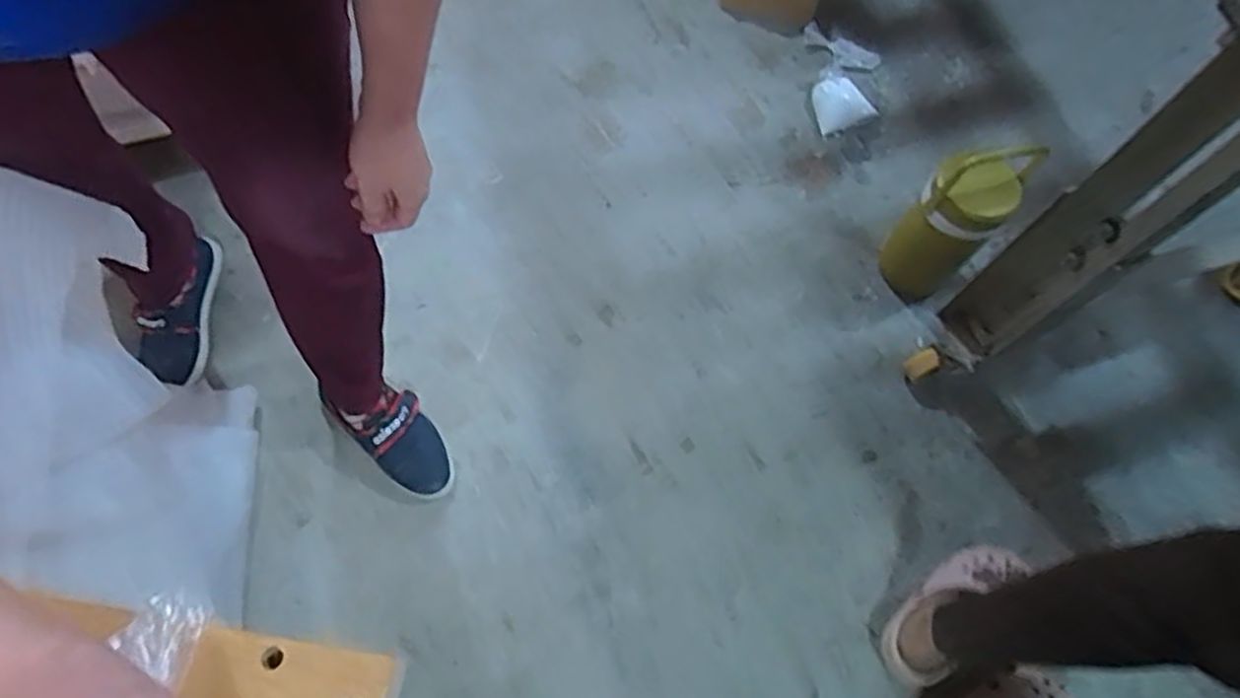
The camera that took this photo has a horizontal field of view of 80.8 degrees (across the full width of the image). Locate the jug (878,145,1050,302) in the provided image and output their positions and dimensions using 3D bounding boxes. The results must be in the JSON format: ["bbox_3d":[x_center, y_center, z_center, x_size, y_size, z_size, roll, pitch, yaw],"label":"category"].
[{"bbox_3d":[0.501,-0.193,1.110,0.116,0.285,0.128,38,70,12],"label":"jug"}]

